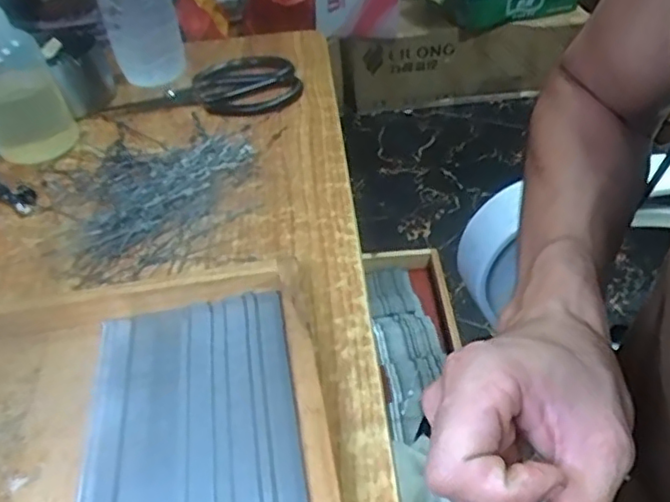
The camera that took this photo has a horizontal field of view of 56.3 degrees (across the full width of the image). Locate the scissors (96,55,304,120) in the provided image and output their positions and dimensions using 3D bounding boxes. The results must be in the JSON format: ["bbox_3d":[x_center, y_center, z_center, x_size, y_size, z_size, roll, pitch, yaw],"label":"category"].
[{"bbox_3d":[-0.119,-0.149,0.575,0.172,0.010,0.104,-9,41,-4],"label":"scissors"}]

